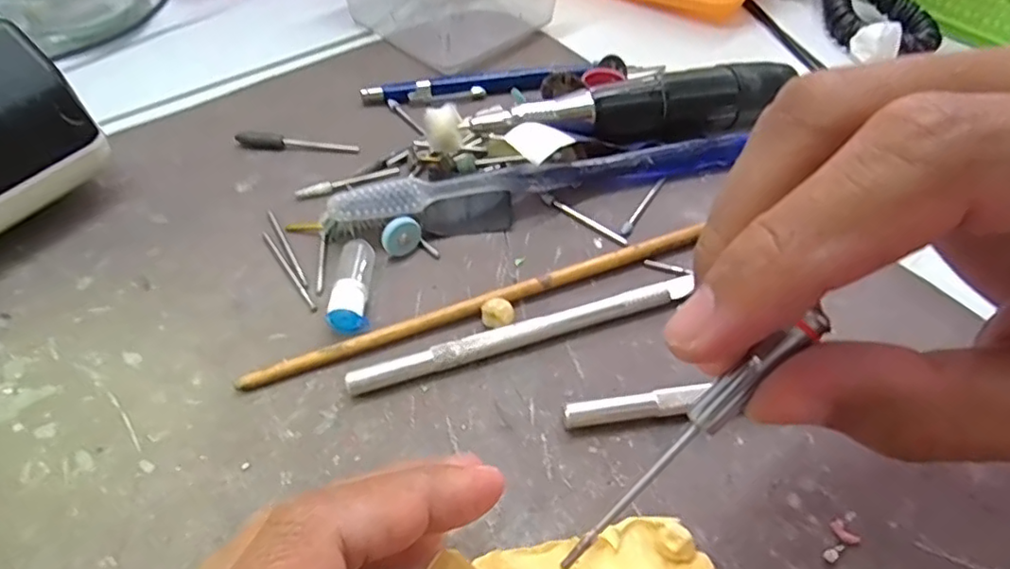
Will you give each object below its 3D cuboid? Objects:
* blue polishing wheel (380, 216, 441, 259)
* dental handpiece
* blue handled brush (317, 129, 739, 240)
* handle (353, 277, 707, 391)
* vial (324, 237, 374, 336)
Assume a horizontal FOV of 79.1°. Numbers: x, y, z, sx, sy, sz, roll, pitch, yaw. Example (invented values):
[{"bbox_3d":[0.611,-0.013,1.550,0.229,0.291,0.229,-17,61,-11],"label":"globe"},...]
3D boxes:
[{"bbox_3d":[-0.036,-0.017,0.230,0.019,0.016,0.007,-18,27,-29],"label":"blue polishing wheel"},{"bbox_3d":[0.059,-0.078,0.271,0.147,0.023,0.024,-12,52,-11],"label":"dental handpiece"},{"bbox_3d":[0.020,-0.048,0.251,0.185,0.020,0.024,-16,53,-14],"label":"blue handled brush"},{"bbox_3d":[0.005,0.017,0.207,0.115,0.008,0.007,-16,53,-13],"label":"handle"},{"bbox_3d":[-0.054,0.001,0.216,0.013,0.010,0.037,-3,51,-3],"label":"vial"}]

